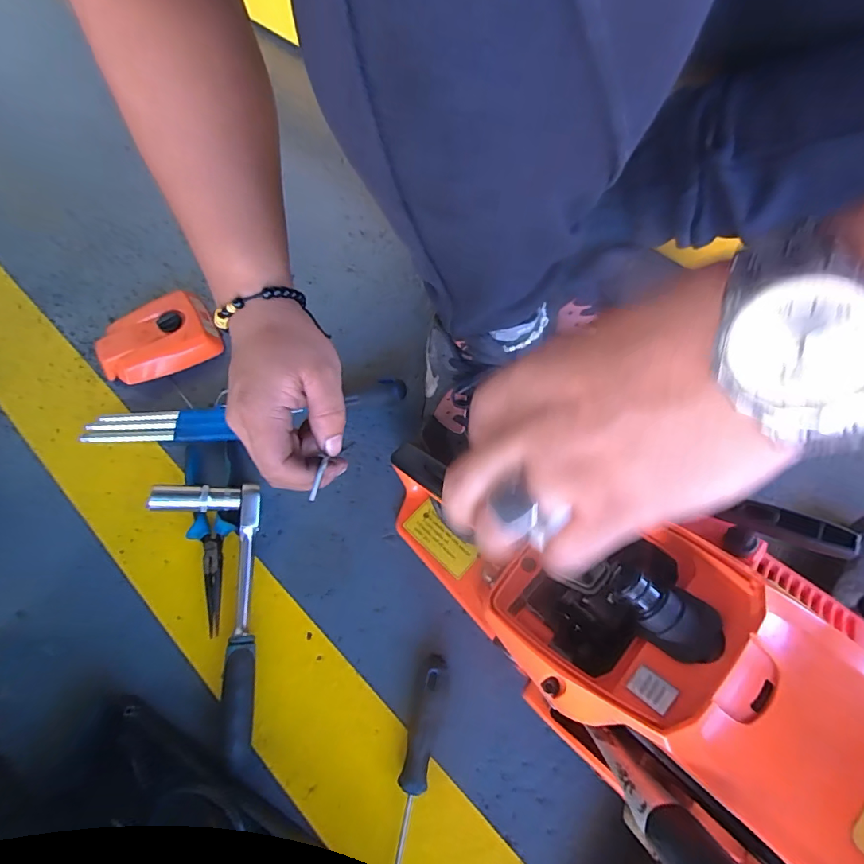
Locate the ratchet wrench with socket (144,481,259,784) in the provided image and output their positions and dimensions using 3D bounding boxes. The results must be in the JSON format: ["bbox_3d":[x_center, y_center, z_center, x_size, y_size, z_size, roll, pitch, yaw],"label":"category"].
[{"bbox_3d":[-0.203,0.165,0.408,0.086,0.059,0.239,-6,68,0],"label":"ratchet wrench with socket"}]

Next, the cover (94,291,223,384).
[{"bbox_3d":[-0.324,-0.113,0.537,0.129,0.034,0.102,-23,69,-6],"label":"cover"}]

